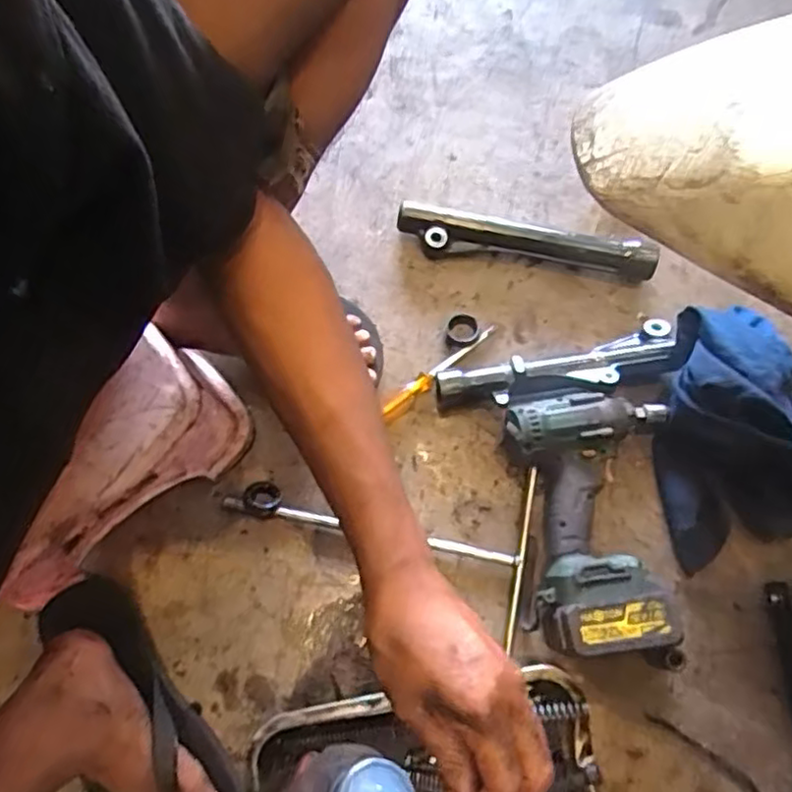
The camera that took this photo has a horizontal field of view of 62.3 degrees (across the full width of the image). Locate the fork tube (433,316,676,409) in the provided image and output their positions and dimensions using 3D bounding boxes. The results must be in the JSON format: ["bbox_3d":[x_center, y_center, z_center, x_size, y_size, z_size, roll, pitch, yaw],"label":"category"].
[{"bbox_3d":[0.169,-0.024,0.688,0.252,0.050,0.062,-14,75,-5],"label":"fork tube"}]

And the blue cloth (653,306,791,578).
[{"bbox_3d":[0.360,0.025,0.637,0.214,0.130,0.225,-18,76,-6],"label":"blue cloth"}]

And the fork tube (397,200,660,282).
[{"bbox_3d":[0.144,-0.170,0.732,0.285,0.040,0.049,9,75,2],"label":"fork tube"}]

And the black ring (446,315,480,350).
[{"bbox_3d":[0.074,-0.071,0.732,0.035,0.016,0.038,0,74,-1],"label":"black ring"}]

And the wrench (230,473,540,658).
[{"bbox_3d":[-0.021,0.128,0.661,0.305,0.020,0.171,12,75,2],"label":"wrench"}]

